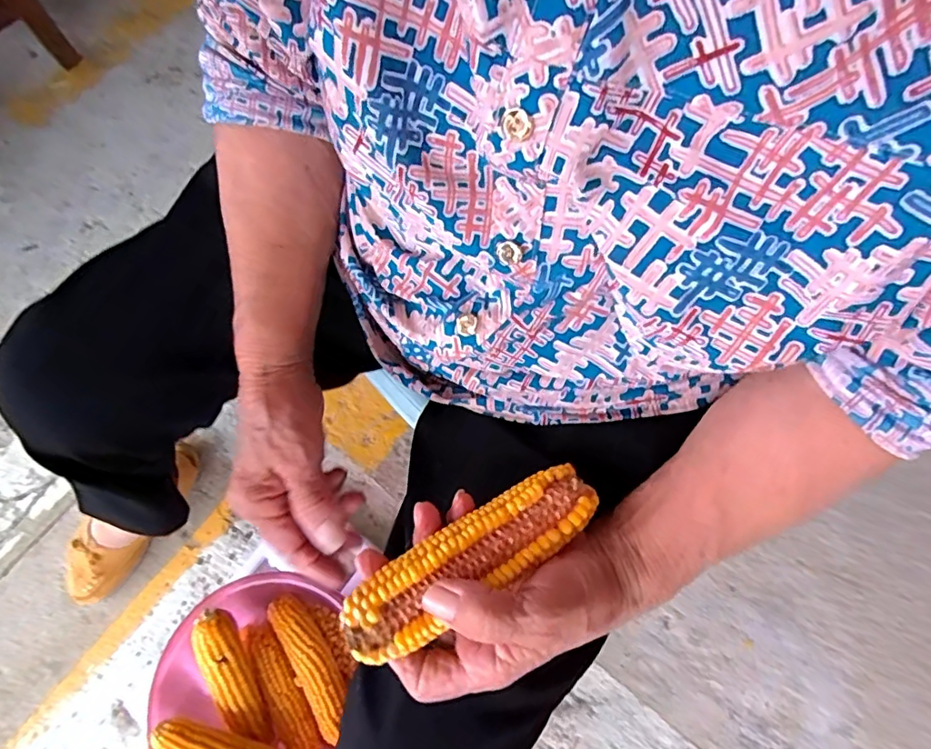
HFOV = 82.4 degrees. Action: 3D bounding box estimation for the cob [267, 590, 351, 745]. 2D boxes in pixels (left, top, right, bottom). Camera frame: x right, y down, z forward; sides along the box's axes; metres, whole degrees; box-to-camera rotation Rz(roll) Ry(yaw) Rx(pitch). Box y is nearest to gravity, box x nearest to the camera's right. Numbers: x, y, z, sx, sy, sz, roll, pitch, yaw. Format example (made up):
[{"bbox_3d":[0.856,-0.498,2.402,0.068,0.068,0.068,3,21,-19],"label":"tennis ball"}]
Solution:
[{"bbox_3d":[-0.185,0.349,0.643,0.046,0.035,0.176,-31,74,-9],"label":"cob"}]

